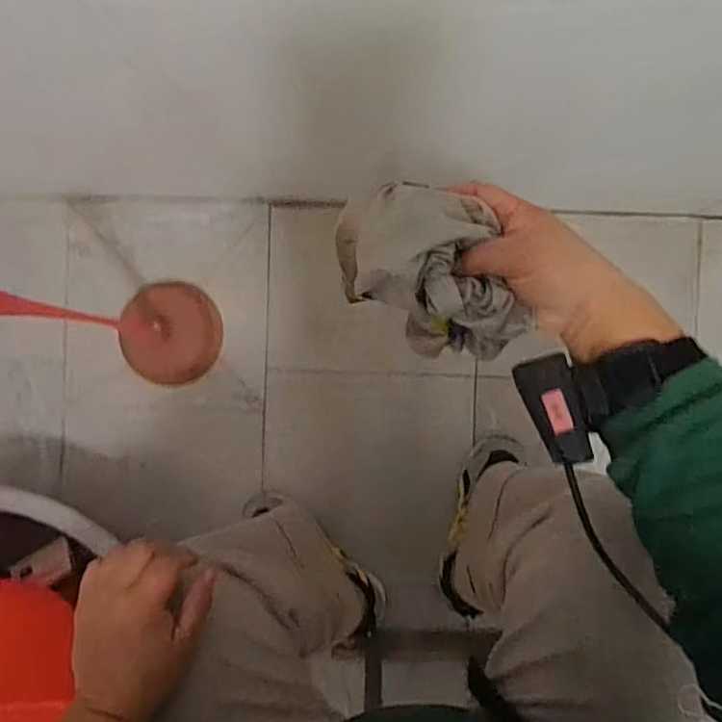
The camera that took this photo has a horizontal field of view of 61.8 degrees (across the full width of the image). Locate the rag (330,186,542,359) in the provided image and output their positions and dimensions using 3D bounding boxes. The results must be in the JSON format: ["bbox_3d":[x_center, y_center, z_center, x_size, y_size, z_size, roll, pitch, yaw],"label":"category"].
[{"bbox_3d":[0.049,-0.057,0.406,0.142,0.066,0.097,38,97,-3],"label":"rag"}]

